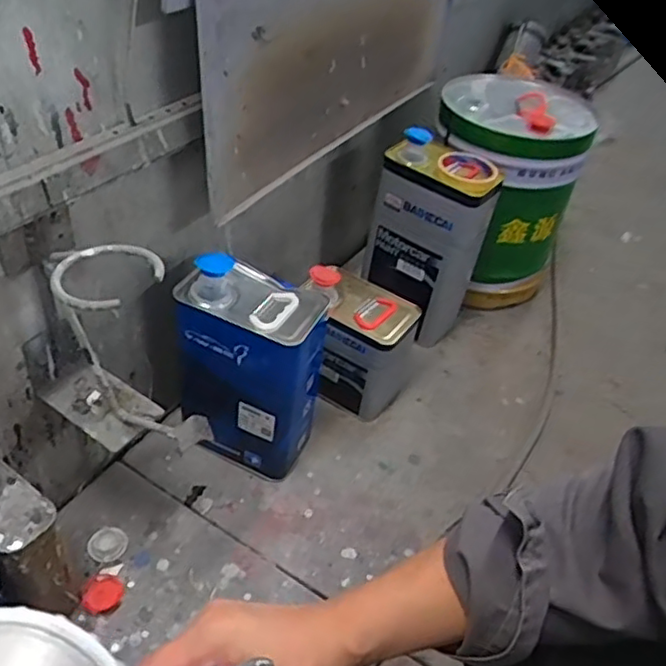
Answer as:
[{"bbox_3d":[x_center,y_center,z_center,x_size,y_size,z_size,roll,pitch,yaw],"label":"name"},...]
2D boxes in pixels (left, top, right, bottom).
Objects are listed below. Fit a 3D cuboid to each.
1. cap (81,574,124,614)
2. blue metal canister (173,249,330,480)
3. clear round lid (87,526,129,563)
[{"bbox_3d":[-0.265,0.299,0.751,0.040,0.013,0.046,46,49,9],"label":"cap"},{"bbox_3d":[-0.107,0.044,0.853,0.177,0.300,0.117,22,43,16],"label":"blue metal canister"},{"bbox_3d":[-0.272,0.256,0.797,0.043,0.006,0.044,4,41,-4],"label":"clear round lid"}]

